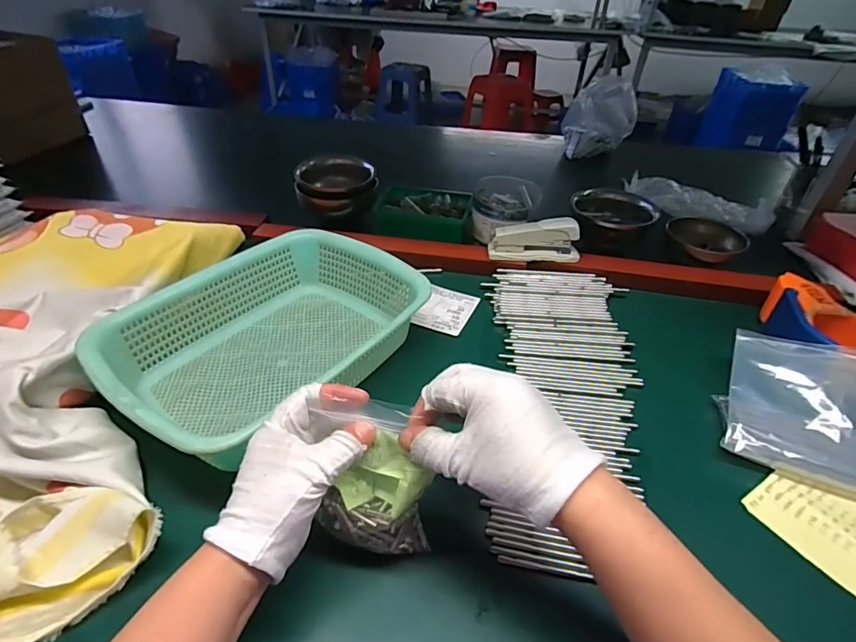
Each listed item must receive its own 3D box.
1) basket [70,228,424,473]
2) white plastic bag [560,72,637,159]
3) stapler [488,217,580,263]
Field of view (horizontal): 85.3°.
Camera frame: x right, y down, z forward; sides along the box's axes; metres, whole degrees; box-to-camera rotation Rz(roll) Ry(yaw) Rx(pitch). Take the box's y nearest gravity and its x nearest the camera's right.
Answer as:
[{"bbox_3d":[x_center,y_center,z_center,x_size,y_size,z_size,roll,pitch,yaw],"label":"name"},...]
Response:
[{"bbox_3d":[-0.156,0.015,0.492,0.224,0.079,0.311,27,45,27],"label":"basket"},{"bbox_3d":[0.364,-0.432,0.993,0.139,0.160,0.089,15,41,14],"label":"white plastic bag"},{"bbox_3d":[0.151,-0.116,0.657,0.123,0.055,0.034,2,39,0],"label":"stapler"}]

